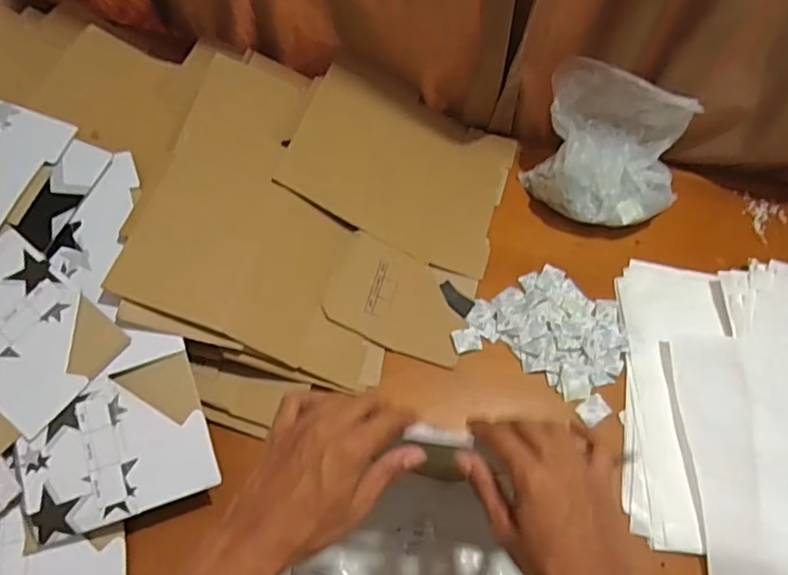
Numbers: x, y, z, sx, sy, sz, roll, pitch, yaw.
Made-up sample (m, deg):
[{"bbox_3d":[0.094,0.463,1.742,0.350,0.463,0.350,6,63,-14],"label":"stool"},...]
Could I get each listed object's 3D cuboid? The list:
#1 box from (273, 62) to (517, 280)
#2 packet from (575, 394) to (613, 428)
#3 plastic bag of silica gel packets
[{"bbox_3d":[0.014,-0.173,0.835,0.296,0.021,0.250,24,61,-11],"label":"box"},{"bbox_3d":[0.244,0.149,0.719,0.038,0.004,0.028,-29,66,-18],"label":"packet"},{"bbox_3d":[0.298,-0.186,0.806,0.213,0.150,0.156,22,62,9],"label":"plastic bag of silica gel packets"}]

